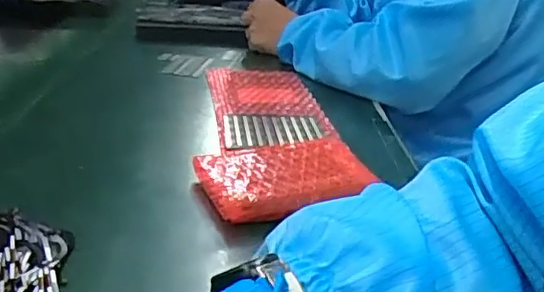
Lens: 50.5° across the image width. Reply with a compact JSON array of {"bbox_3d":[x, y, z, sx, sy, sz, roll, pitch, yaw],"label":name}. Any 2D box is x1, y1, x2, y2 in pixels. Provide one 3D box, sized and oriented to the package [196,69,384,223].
[{"bbox_3d":[-0.004,-0.030,0.593,0.134,0.027,0.392,2,23,-8],"label":"package"}]

